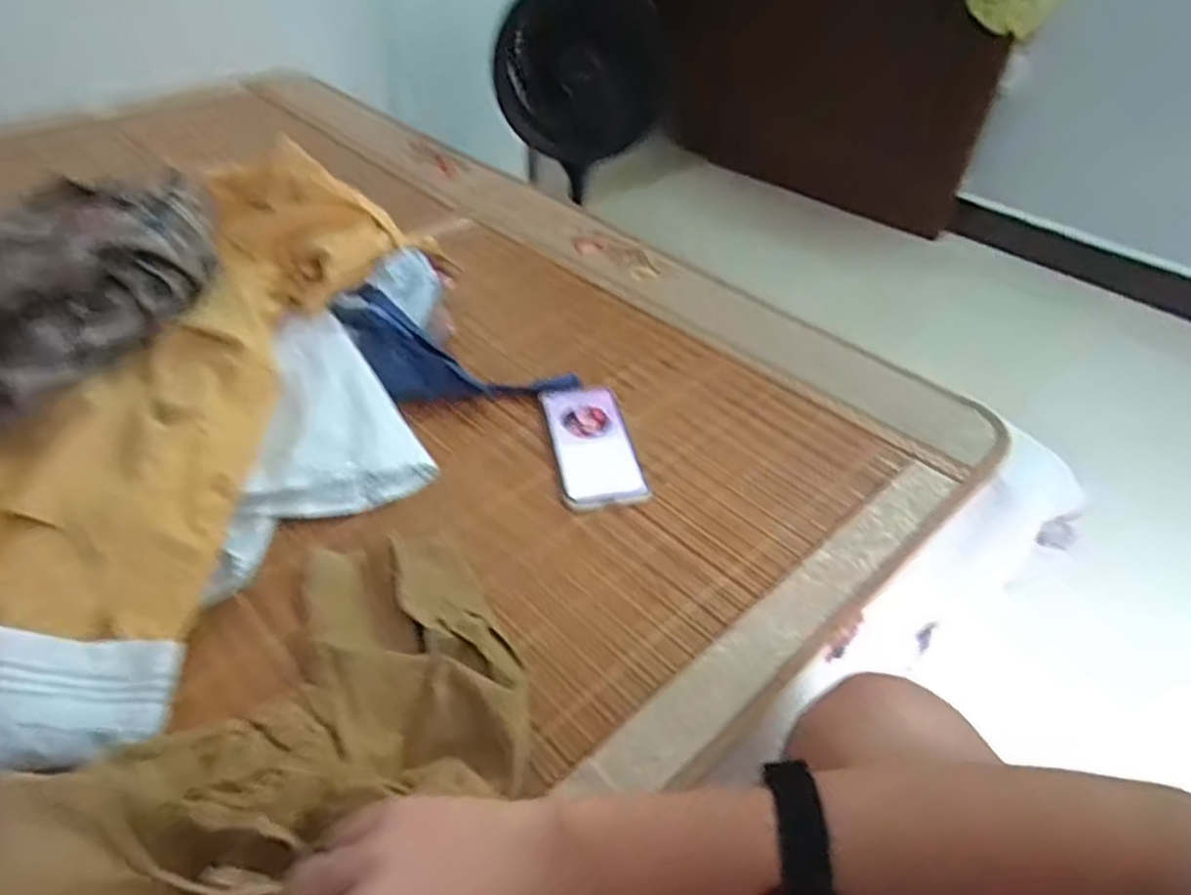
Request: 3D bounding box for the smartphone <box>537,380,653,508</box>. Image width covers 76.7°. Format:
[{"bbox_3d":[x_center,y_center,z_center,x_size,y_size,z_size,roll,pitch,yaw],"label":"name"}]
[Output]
[{"bbox_3d":[-0.004,-0.009,0.710,0.074,0.008,0.173,-6,43,-12],"label":"smartphone"}]

